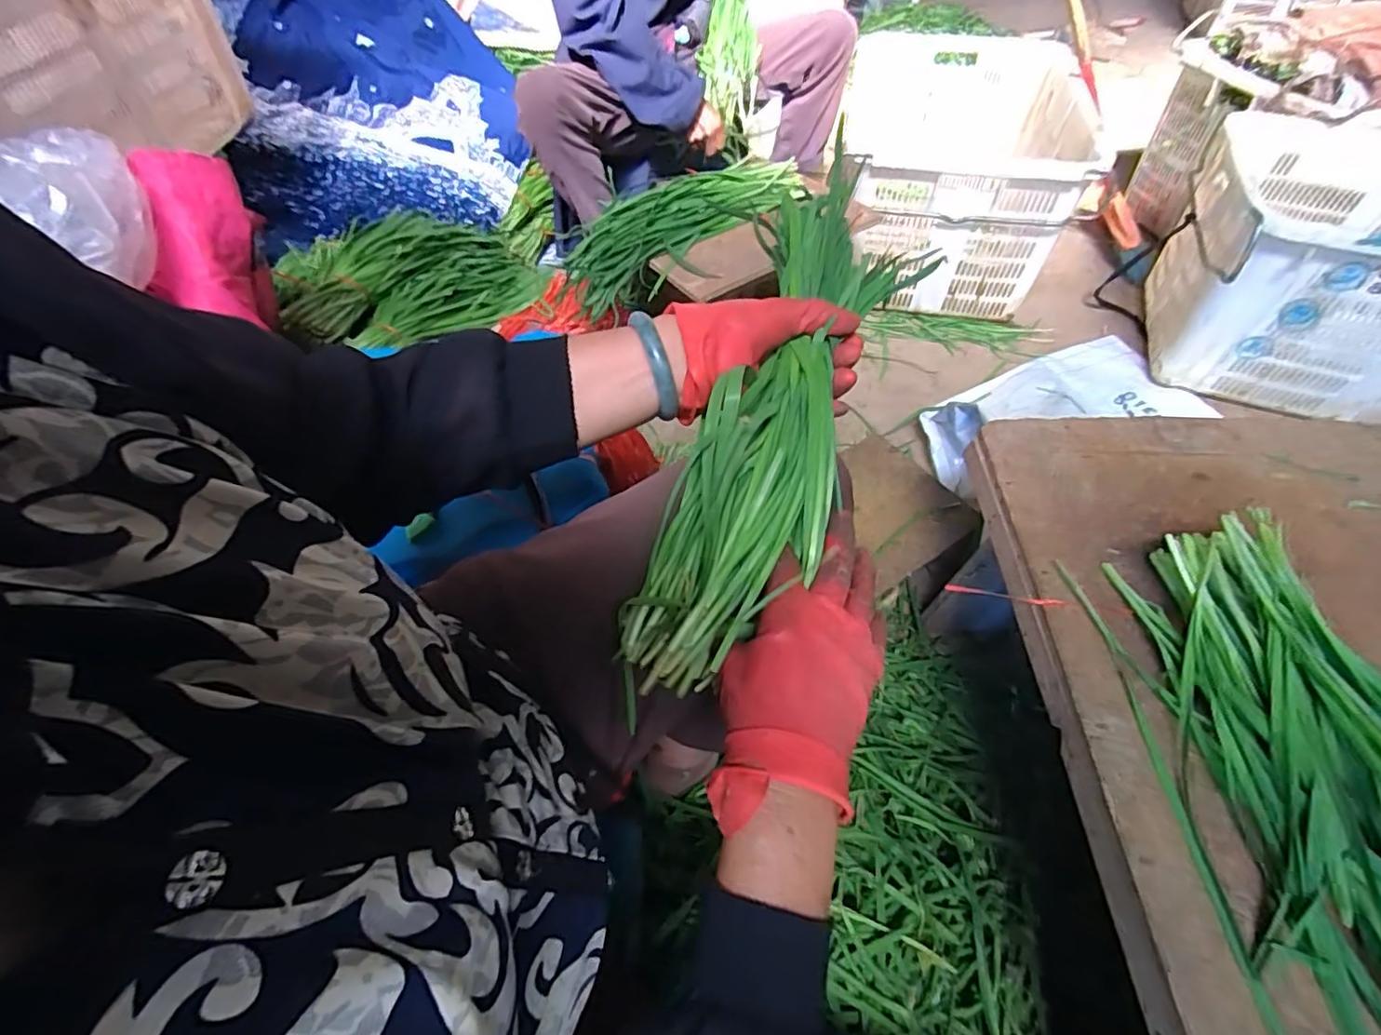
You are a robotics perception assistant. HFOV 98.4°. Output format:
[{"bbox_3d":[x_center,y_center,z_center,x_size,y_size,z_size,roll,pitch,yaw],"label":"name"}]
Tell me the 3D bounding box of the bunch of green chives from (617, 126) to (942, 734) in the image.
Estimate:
[{"bbox_3d":[0.064,-0.082,0.403,0.102,0.068,0.410,18,71,14],"label":"bunch of green chives"}]

